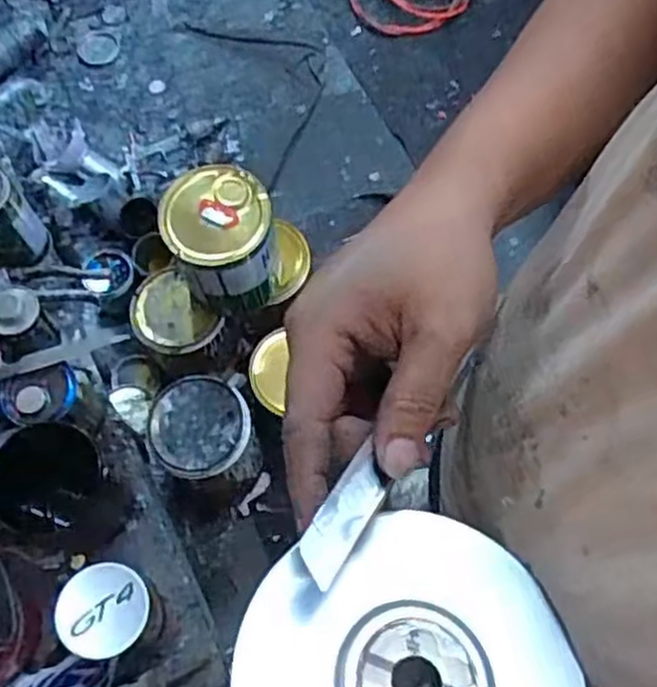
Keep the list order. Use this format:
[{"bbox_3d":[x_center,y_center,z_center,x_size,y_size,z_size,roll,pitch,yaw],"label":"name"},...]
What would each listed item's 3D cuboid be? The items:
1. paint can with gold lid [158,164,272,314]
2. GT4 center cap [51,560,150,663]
[{"bbox_3d":[-0.163,-0.159,1.177,0.151,0.216,0.155,-1,69,1],"label":"paint can with gold lid"},{"bbox_3d":[-0.192,0.225,0.633,0.076,0.011,0.074,-1,69,1],"label":"GT4 center cap"}]

